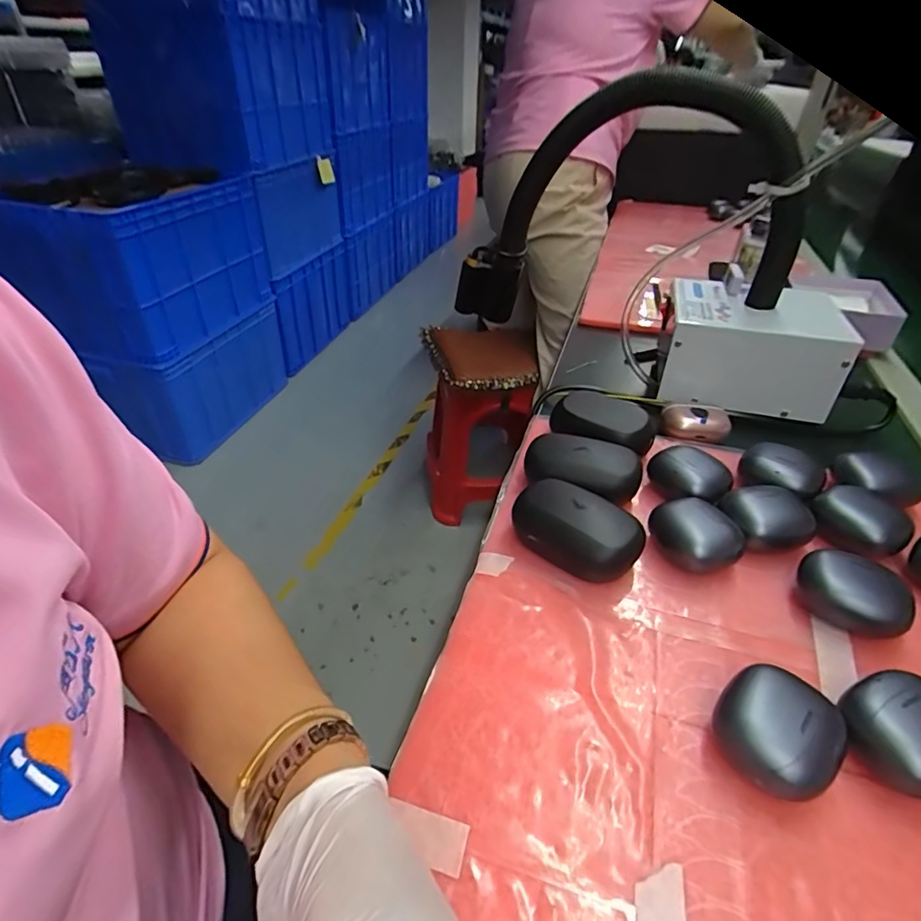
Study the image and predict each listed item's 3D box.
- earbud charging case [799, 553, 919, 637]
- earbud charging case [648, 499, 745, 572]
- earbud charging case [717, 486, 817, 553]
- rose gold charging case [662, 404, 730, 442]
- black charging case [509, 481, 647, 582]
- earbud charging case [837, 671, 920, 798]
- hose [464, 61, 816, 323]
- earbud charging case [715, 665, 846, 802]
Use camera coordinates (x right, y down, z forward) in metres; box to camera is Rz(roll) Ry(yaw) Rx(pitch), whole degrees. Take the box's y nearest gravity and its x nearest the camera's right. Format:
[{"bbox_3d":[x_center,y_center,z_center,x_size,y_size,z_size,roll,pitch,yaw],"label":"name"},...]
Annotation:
[{"bbox_3d":[0.234,0.080,0.312,0.055,0.029,0.039,19,41,24],"label":"earbud charging case"},{"bbox_3d":[0.156,0.051,0.352,0.040,0.031,0.052,-22,42,-27],"label":"earbud charging case"},{"bbox_3d":[0.213,0.042,0.365,0.050,0.027,0.046,-10,38,-12],"label":"earbud charging case"},{"bbox_3d":[0.218,-0.035,0.485,0.059,0.019,0.034,14,39,18],"label":"rose gold charging case"},{"bbox_3d":[0.078,0.049,0.355,0.083,0.035,0.048,23,43,28],"label":"black charging case"},{"bbox_3d":[0.211,0.128,0.247,0.053,0.033,0.047,-14,39,-17],"label":"earbud charging case"},{"bbox_3d":[0.169,-0.249,0.534,0.192,0.236,0.306,-25,44,-30],"label":"hose"},{"bbox_3d":[0.151,0.129,0.250,0.051,0.030,0.049,-26,44,-30],"label":"earbud charging case"}]

